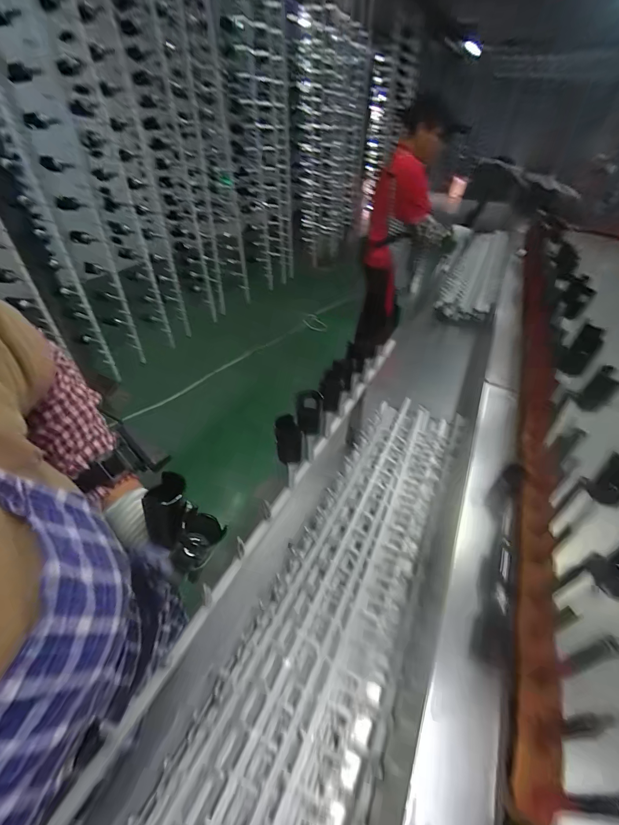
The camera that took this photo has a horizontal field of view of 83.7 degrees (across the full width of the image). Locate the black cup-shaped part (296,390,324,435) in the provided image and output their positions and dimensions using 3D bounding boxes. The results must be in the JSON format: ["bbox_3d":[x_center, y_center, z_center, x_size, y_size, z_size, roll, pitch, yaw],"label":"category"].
[{"bbox_3d":[0.001,-0.003,0.574,0.041,0.071,0.038,11,40,4],"label":"black cup-shaped part"}]

